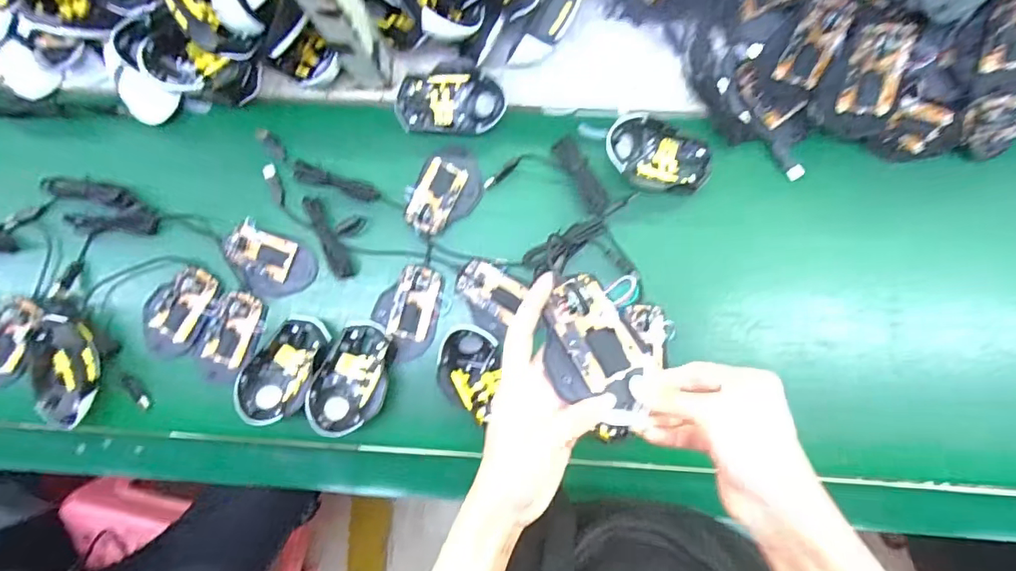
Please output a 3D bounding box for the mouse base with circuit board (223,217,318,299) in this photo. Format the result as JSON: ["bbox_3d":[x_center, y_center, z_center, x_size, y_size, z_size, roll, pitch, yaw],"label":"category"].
[{"bbox_3d":[-0.277,-0.026,0.578,0.101,0.011,0.070,25,89,6],"label":"mouse base with circuit board"}]

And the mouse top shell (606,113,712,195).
[{"bbox_3d":[0.166,-0.142,0.561,0.116,0.029,0.076,25,89,6],"label":"mouse top shell"}]

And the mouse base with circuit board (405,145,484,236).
[{"bbox_3d":[-0.072,-0.111,0.579,0.072,0.030,0.108,25,89,6],"label":"mouse base with circuit board"}]

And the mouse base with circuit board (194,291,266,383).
[{"bbox_3d":[-0.321,0.061,0.574,0.062,0.012,0.107,22,89,5],"label":"mouse base with circuit board"}]

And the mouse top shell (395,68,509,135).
[{"bbox_3d":[-0.064,-0.206,0.568,0.117,0.038,0.062,2,87,5],"label":"mouse top shell"}]

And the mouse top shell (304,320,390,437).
[{"bbox_3d":[-0.168,0.104,0.556,0.074,0.044,0.124,22,89,5],"label":"mouse top shell"}]

